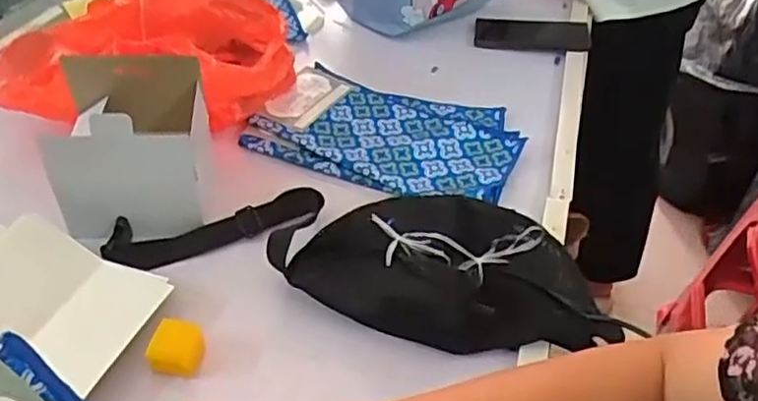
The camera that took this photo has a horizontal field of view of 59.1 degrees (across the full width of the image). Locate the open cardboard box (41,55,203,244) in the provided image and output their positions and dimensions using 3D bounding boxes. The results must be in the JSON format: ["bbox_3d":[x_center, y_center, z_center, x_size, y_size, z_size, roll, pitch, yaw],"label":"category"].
[{"bbox_3d":[-0.238,-0.052,0.656,0.127,0.142,0.111,-1,38,-2],"label":"open cardboard box"}]

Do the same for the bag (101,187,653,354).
[{"bbox_3d":[-0.012,0.043,0.641,0.469,0.060,0.159,8,39,10],"label":"bag"}]

